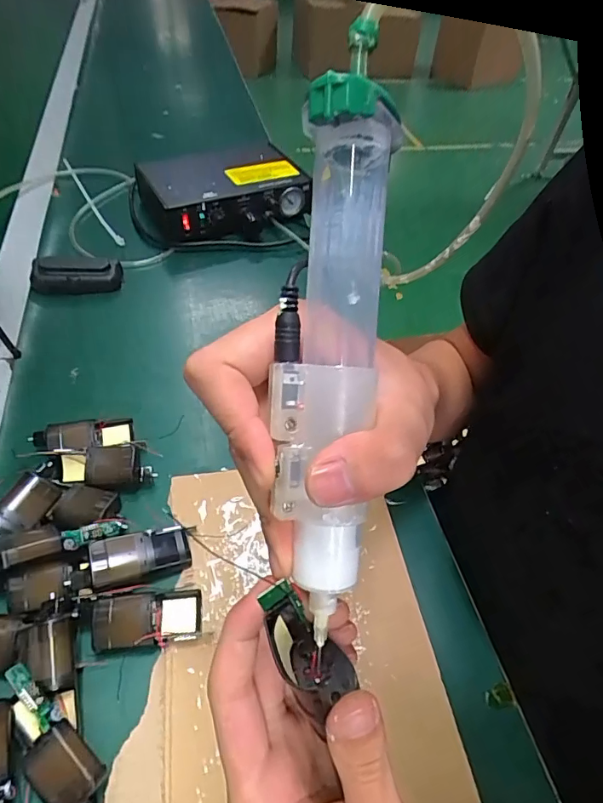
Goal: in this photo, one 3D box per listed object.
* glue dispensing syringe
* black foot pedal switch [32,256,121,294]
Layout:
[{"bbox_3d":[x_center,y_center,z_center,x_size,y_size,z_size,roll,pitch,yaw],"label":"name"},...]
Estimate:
[{"bbox_3d":[0.010,-0.022,0.161,0.032,0.188,0.030,4,5,-2],"label":"glue dispensing syringe"},{"bbox_3d":[-0.290,-0.166,0.620,0.107,0.035,0.046,-9,50,-13],"label":"black foot pedal switch"}]

